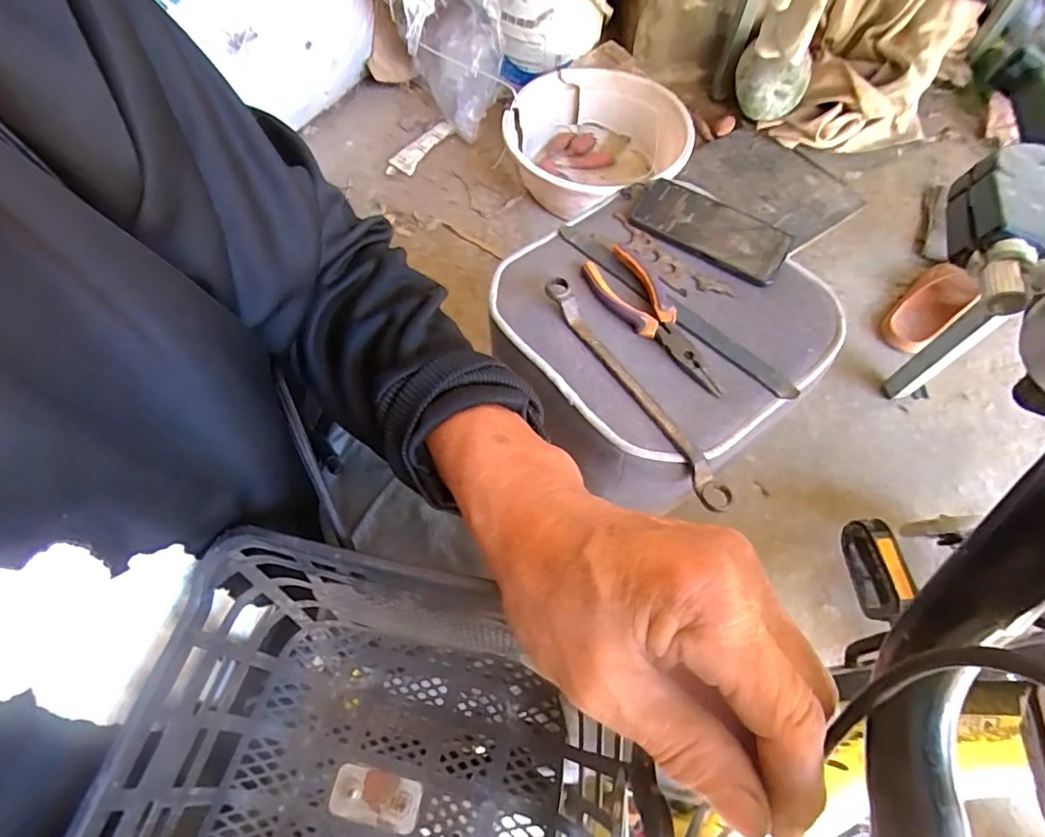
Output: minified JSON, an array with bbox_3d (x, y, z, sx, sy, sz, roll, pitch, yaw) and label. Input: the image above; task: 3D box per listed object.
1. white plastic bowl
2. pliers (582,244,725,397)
[{"bbox_3d":[0.131,-0.479,0.966,0.318,0.170,0.276,2,64,1],"label":"white plastic bowl"},{"bbox_3d":[0.137,-0.103,0.522,0.059,0.022,0.183,-39,70,-17],"label":"pliers"}]

